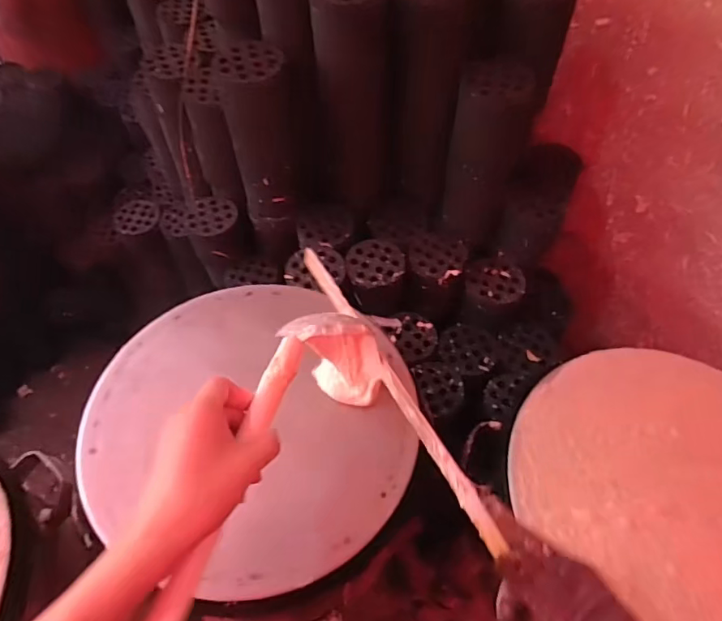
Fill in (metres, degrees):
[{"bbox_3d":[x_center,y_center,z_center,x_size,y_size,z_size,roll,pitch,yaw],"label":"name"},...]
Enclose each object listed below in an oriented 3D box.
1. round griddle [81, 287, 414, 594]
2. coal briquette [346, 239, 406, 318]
[{"bbox_3d":[-0.123,0.118,0.601,0.370,0.028,0.345,0,54,0],"label":"round griddle"},{"bbox_3d":[0.024,-0.054,0.906,0.096,0.108,0.099,-3,55,-5],"label":"coal briquette"}]

